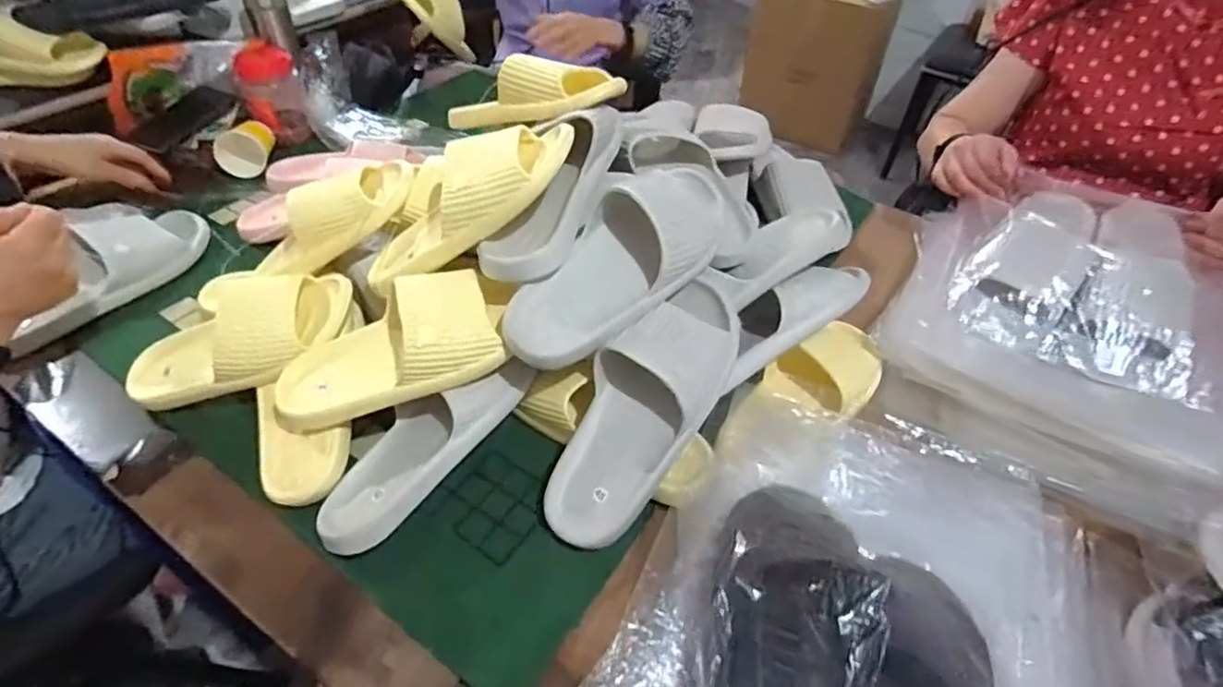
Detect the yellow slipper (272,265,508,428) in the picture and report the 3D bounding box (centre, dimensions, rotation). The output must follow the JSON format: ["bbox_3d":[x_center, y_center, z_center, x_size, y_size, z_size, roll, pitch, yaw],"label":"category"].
[{"bbox_3d":[-0.214,0.010,0.596,0.218,0.083,0.093,-23,46,11],"label":"yellow slipper"}]

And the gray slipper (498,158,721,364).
[{"bbox_3d":[0.013,-0.080,0.612,0.108,0.080,0.274,45,74,7],"label":"gray slipper"}]

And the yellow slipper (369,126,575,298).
[{"bbox_3d":[-0.153,-0.136,0.611,0.258,0.066,0.093,-33,43,20],"label":"yellow slipper"}]

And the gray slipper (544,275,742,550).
[{"bbox_3d":[0.032,0.055,0.595,0.103,0.066,0.277,28,80,22],"label":"gray slipper"}]

